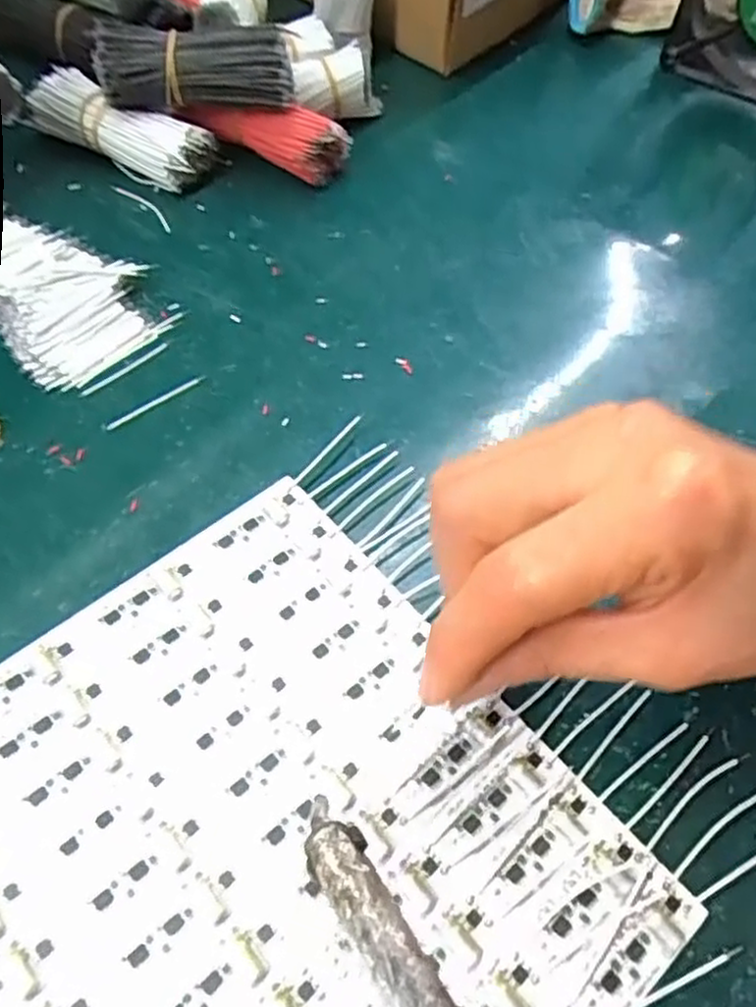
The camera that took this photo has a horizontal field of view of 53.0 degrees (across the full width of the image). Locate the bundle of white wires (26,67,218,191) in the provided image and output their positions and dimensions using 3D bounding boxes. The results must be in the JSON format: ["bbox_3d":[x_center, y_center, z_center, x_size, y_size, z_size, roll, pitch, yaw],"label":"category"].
[{"bbox_3d":[-0.133,-0.191,0.390,0.097,0.029,0.033,23,57,10],"label":"bundle of white wires"}]

